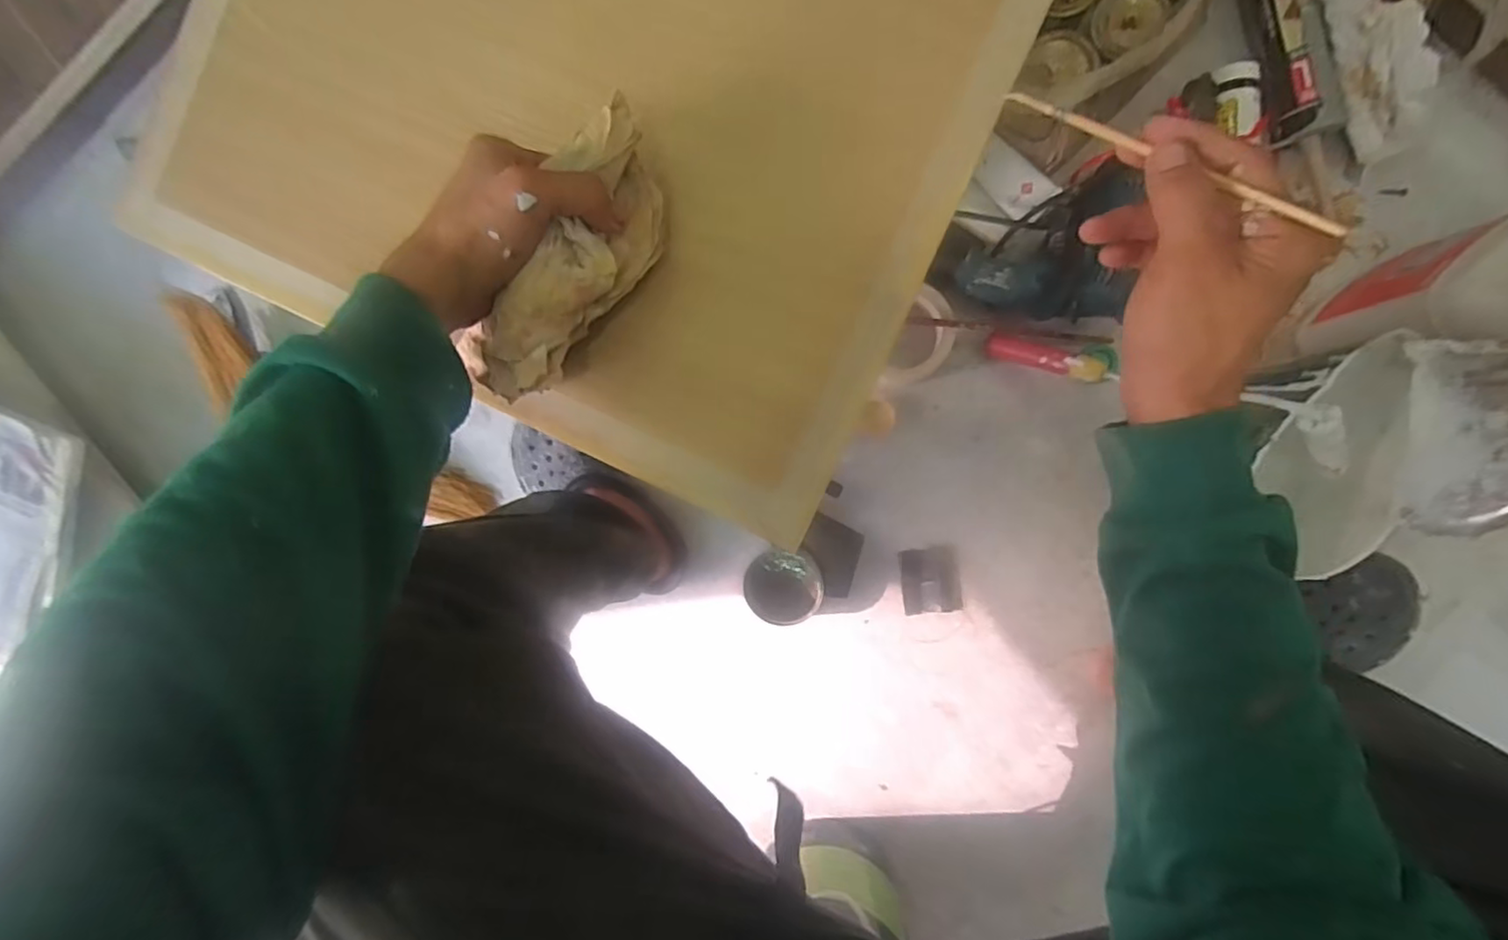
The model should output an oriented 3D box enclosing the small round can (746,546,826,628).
[{"bbox_3d":[0.034,0.126,0.720,0.082,0.051,0.077,0,89,7],"label":"small round can"}]

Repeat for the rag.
[{"bbox_3d":[-0.098,-0.114,0.365,0.061,0.051,0.162,28,85,7],"label":"rag"}]

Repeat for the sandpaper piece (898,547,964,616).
[{"bbox_3d":[0.196,0.123,0.726,0.063,0.004,0.071,-6,89,7],"label":"sandpaper piece"}]

